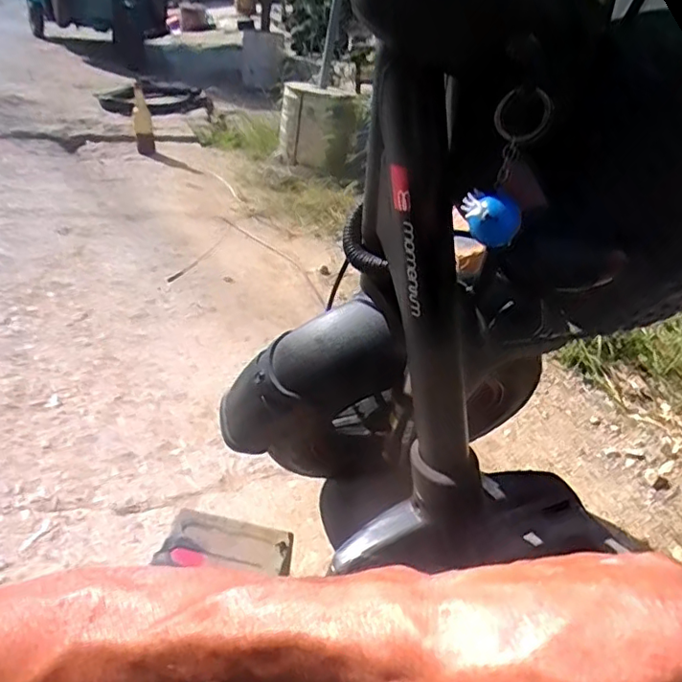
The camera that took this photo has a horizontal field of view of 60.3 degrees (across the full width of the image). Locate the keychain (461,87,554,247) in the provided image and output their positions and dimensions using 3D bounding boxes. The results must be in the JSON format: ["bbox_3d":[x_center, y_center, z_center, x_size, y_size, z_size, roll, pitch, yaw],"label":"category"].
[{"bbox_3d":[0.094,-0.099,0.338,0.035,0.083,0.029,19,34,19],"label":"keychain"}]

